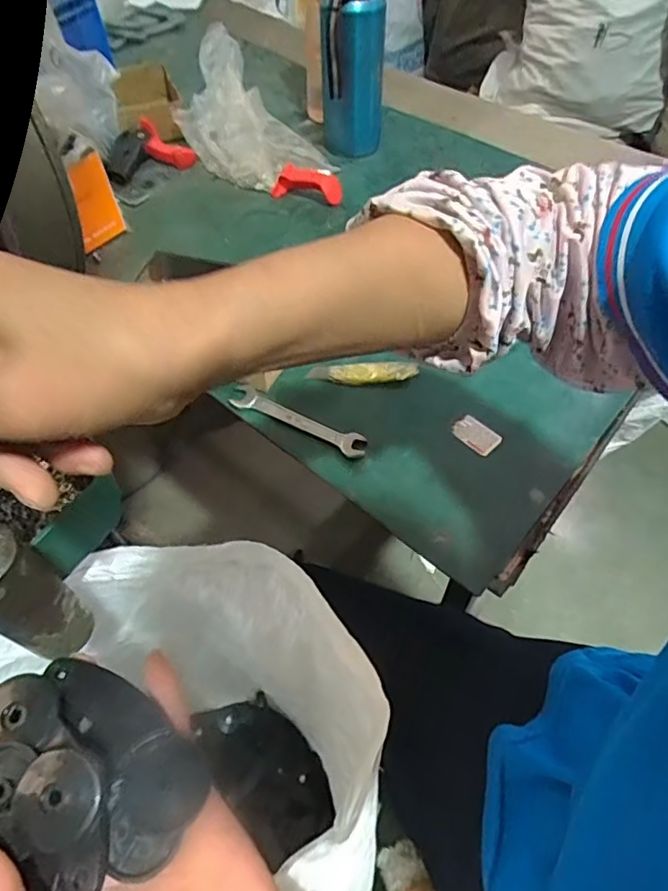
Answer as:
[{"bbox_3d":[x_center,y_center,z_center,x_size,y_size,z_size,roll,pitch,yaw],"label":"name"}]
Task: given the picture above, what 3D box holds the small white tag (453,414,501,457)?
[{"bbox_3d":[0.135,-0.010,0.545,0.043,0.006,0.028,38,63,25],"label":"small white tag"}]

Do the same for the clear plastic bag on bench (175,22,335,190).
[{"bbox_3d":[-0.100,-0.401,0.709,0.161,0.136,0.124,28,59,20],"label":"clear plastic bag on bench"}]

